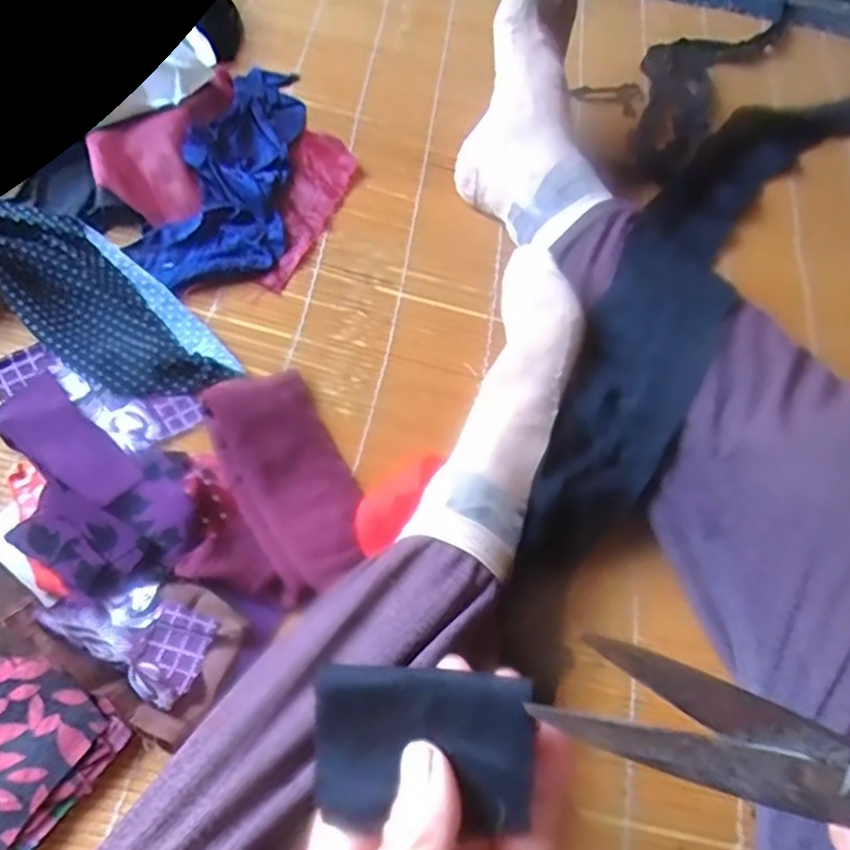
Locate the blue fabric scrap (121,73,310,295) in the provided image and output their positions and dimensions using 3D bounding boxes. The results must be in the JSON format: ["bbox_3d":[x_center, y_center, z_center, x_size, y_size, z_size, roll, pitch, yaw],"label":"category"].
[{"bbox_3d":[-0.142,-0.206,0.541,0.089,0.034,0.246,10,60,0],"label":"blue fabric scrap"}]

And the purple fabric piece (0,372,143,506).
[{"bbox_3d":[-0.216,0.011,0.413,0.096,0.012,0.043,41,64,16],"label":"purple fabric piece"}]

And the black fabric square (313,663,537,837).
[{"bbox_3d":[-0.002,0.097,0.208,0.067,0.004,0.048,-2,92,14],"label":"black fabric square"}]

